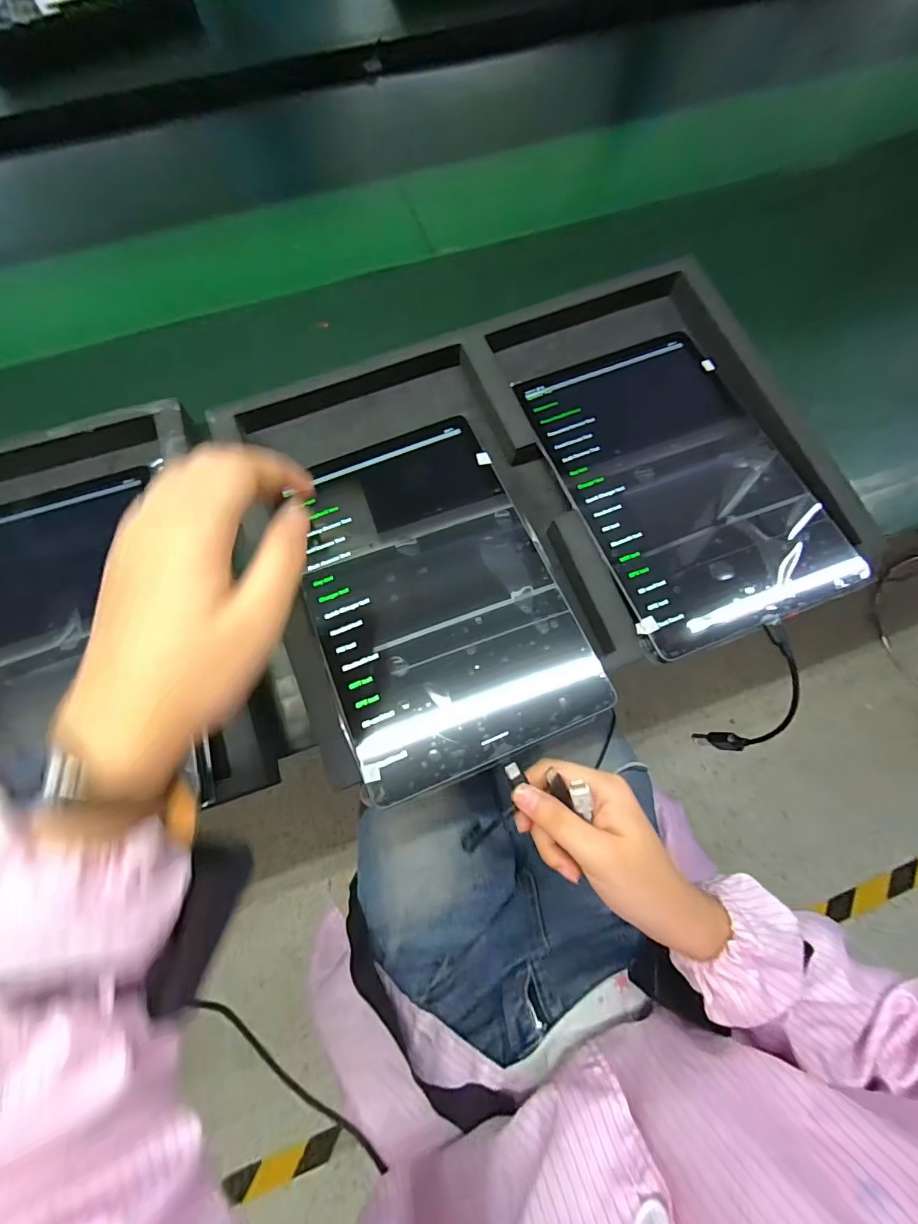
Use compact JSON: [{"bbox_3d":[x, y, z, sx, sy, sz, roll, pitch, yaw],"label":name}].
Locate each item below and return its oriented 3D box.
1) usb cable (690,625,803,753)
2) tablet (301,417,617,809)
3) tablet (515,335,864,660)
[{"bbox_3d":[0.226,0.074,0.368,0.024,0.151,0.043,-4,45,-3],"label":"usb cable"},{"bbox_3d":[-0.021,-0.020,0.340,0.165,0.009,0.252,-21,70,-6],"label":"tablet"},{"bbox_3d":[0.166,-0.110,0.364,0.166,0.012,0.258,-20,75,-7],"label":"tablet"}]

